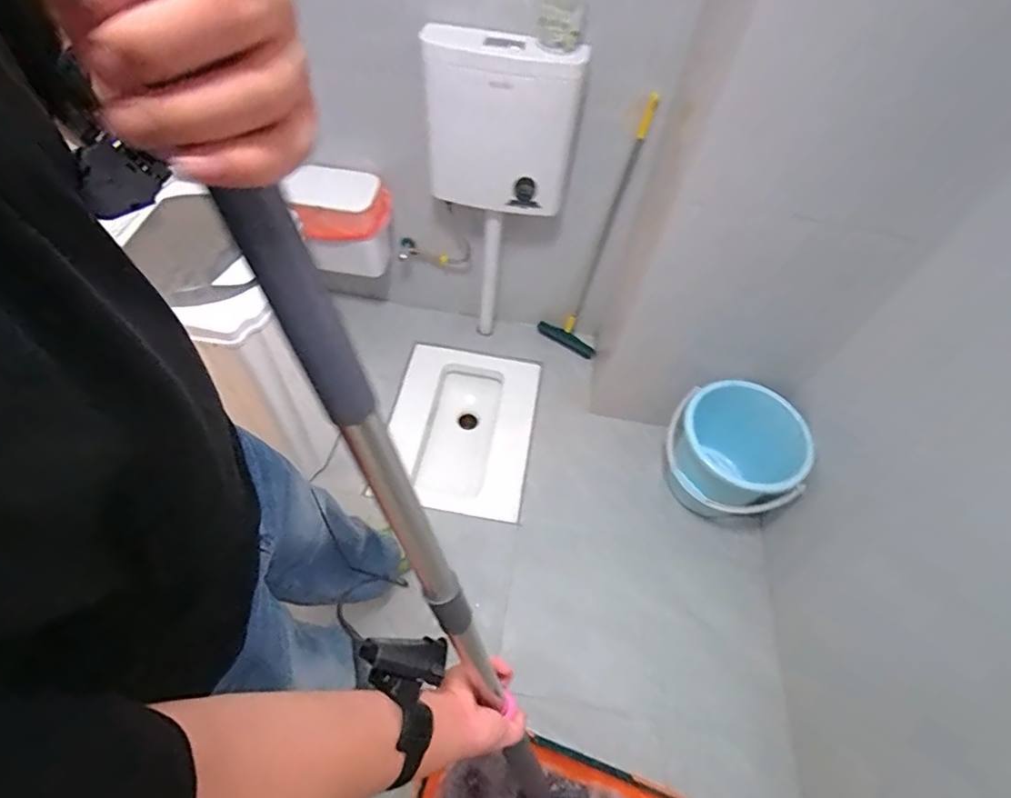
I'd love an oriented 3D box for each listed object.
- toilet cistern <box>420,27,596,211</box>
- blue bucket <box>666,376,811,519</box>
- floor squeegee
[{"bbox_3d":[-0.016,-0.629,1.199,0.355,0.349,0.136,11,55,7],"label":"toilet cistern"},{"bbox_3d":[0.586,0.148,1.348,0.244,0.316,0.338,-38,63,-24],"label":"blue bucket"},{"bbox_3d":[0.220,-0.428,1.427,0.199,0.769,0.114,20,56,13],"label":"floor squeegee"}]

